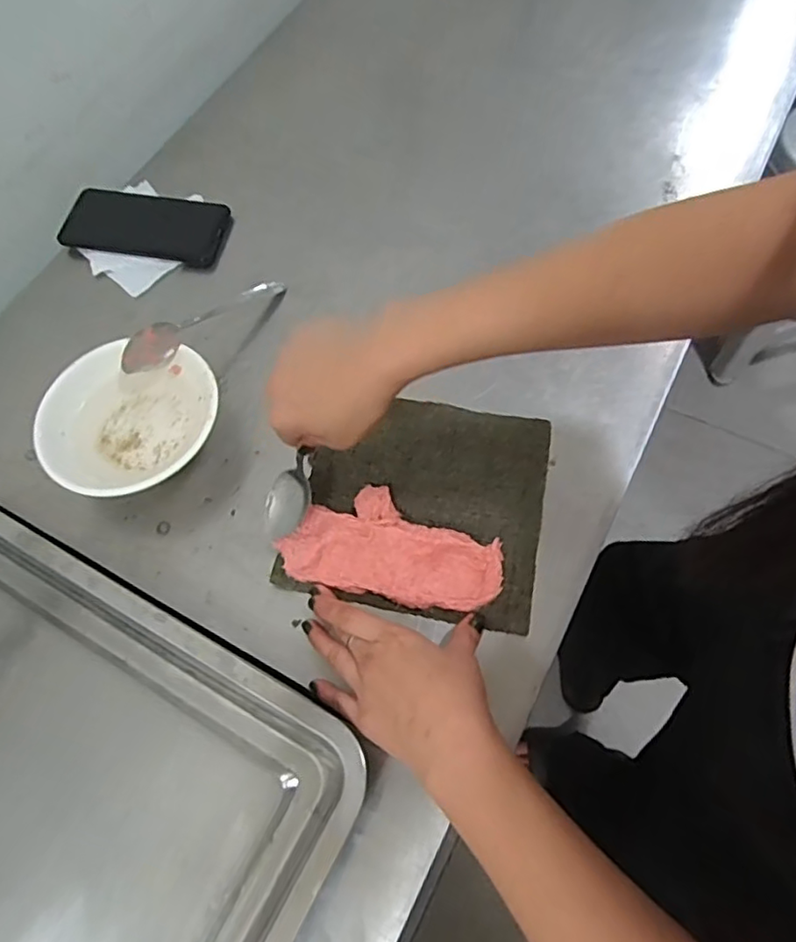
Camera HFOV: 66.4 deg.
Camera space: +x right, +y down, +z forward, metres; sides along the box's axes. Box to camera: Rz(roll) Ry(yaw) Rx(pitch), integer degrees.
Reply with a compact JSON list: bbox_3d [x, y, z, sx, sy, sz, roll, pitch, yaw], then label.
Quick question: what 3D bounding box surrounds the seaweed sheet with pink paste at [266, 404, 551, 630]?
[{"bbox_3d":[0.018,0.019,0.482,0.188,0.024,0.179,9,66,7],"label":"seaweed sheet with pink paste"}]

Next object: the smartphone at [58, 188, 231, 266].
[{"bbox_3d":[-0.262,-0.257,0.635,0.163,0.016,0.078,11,67,8],"label":"smartphone"}]

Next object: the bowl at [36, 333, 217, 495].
[{"bbox_3d":[-0.219,-0.038,0.512,0.142,0.053,0.143,-1,66,3],"label":"bowl"}]

